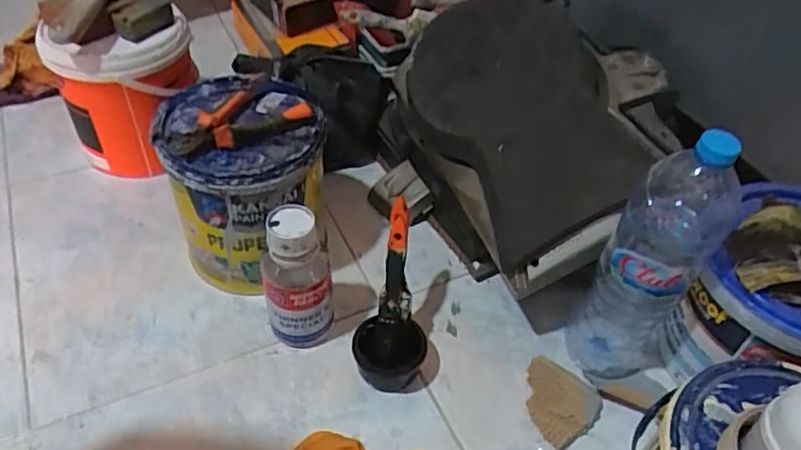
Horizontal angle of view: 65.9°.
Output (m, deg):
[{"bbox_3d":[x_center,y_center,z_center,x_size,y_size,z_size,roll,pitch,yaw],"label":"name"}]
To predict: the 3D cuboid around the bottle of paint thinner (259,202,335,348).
[{"bbox_3d":[-0.113,0.063,0.675,0.070,0.175,0.064,2,47,-2],"label":"bottle of paint thinner"}]

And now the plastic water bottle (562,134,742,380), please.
[{"bbox_3d":[0.247,0.042,0.606,0.091,0.324,0.082,24,50,18],"label":"plastic water bottle"}]

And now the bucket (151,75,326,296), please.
[{"bbox_3d":[-0.178,-0.045,0.739,0.169,0.220,0.165,23,50,18],"label":"bucket"}]

